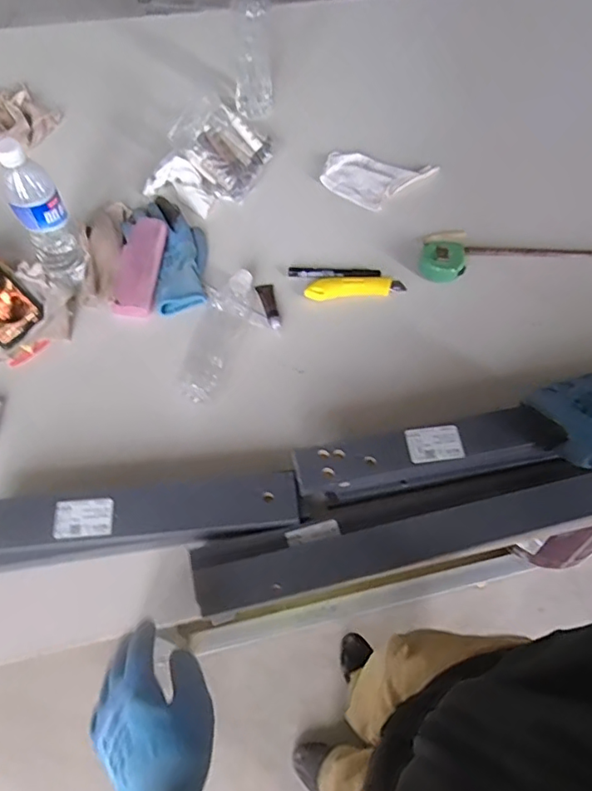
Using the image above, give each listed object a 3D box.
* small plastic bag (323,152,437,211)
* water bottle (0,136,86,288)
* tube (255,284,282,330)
[{"bbox_3d":[0.140,-0.364,0.948,0.185,0.019,0.112,8,63,2],"label":"small plastic bag"},{"bbox_3d":[-0.340,-0.230,0.761,0.072,0.234,0.057,-29,67,-15],"label":"water bottle"},{"bbox_3d":[-0.039,-0.134,0.821,0.024,0.010,0.092,-14,54,-4],"label":"tube"}]

